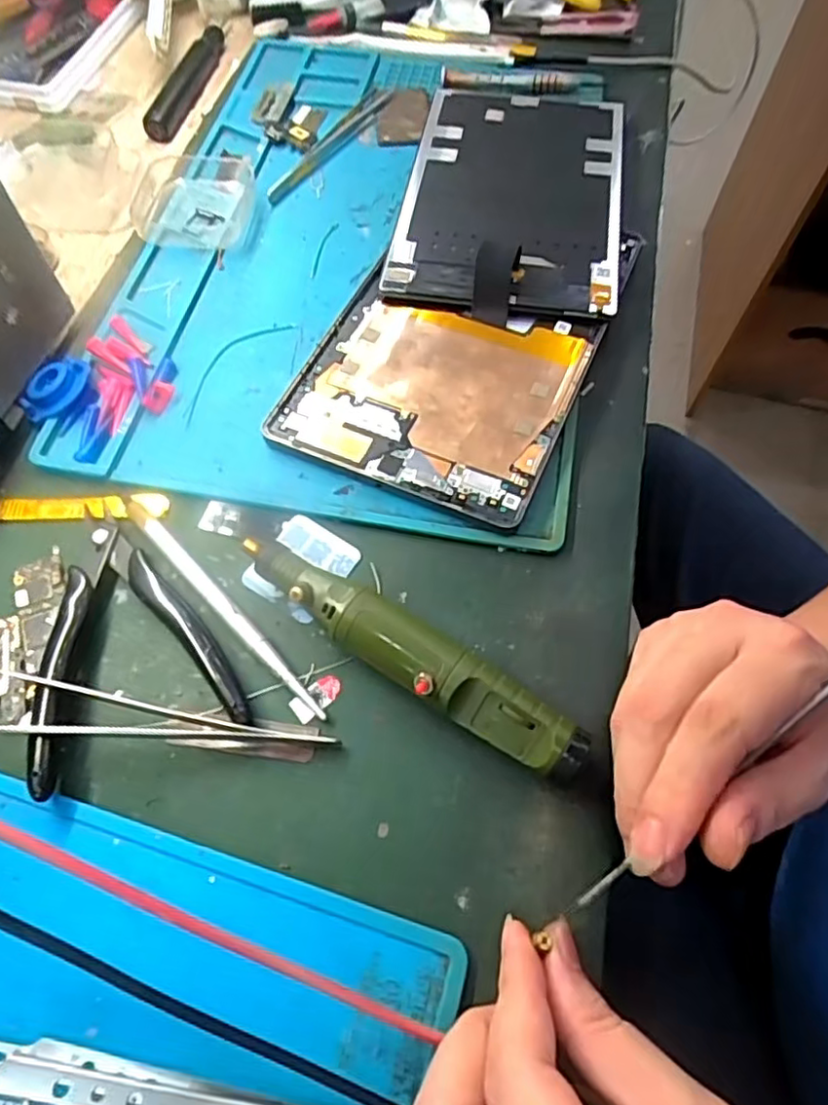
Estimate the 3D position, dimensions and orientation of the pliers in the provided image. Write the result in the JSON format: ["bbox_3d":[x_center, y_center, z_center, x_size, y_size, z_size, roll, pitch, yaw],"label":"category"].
[{"bbox_3d":[-0.119,0.030,0.252,0.074,0.020,0.108,-22,65,-13],"label":"pliers"}]

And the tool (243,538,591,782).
[{"bbox_3d":[-0.004,0.038,0.247,0.147,0.025,0.023,30,66,13],"label":"tool"}]

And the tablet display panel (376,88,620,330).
[{"bbox_3d":[0.058,-0.213,0.377,0.123,0.012,0.211,7,61,4],"label":"tablet display panel"}]

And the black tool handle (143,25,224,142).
[{"bbox_3d":[-0.160,-0.333,0.450,0.017,0.015,0.132,9,63,3],"label":"black tool handle"}]

